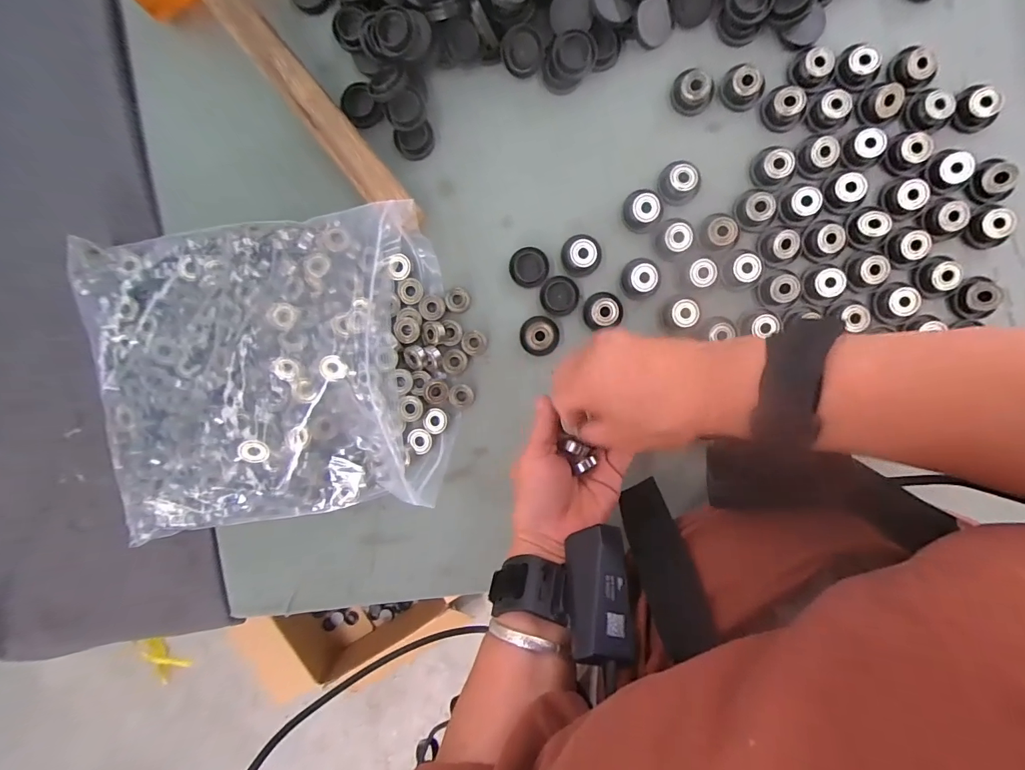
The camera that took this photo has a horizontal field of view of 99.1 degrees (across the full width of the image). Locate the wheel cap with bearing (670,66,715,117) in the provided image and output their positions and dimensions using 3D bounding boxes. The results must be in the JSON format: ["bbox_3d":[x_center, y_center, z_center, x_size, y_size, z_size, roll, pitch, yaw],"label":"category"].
[{"bbox_3d":[0.138,-0.225,0.336,0.031,0.012,0.026,29,95,1],"label":"wheel cap with bearing"}]

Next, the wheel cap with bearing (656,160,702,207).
[{"bbox_3d":[0.131,-0.159,0.340,0.031,0.011,0.035,39,95,0],"label":"wheel cap with bearing"}]

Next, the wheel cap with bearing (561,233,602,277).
[{"bbox_3d":[0.056,-0.105,0.348,0.032,0.012,0.033,0,94,3],"label":"wheel cap with bearing"}]

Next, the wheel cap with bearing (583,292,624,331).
[{"bbox_3d":[0.073,-0.060,0.350,0.032,0.011,0.028,-10,93,4],"label":"wheel cap with bearing"}]

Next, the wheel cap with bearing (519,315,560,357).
[{"bbox_3d":[0.022,-0.040,0.352,0.031,0.010,0.031,0,94,3],"label":"wheel cap with bearing"}]

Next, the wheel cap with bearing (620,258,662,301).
[{"bbox_3d":[0.104,-0.086,0.347,0.031,0.013,0.031,0,94,3],"label":"wheel cap with bearing"}]

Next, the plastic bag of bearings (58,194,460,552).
[{"bbox_3d":[-0.184,-0.011,0.342,0.290,0.058,0.237,-8,93,4],"label":"plastic bag of bearings"}]

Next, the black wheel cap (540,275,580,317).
[{"bbox_3d":[0.038,-0.072,0.351,0.030,0.007,0.031,0,94,3],"label":"black wheel cap"}]

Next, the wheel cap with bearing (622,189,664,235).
[{"bbox_3d":[0.104,-0.138,0.344,0.031,0.010,0.031,0,94,3],"label":"wheel cap with bearing"}]

